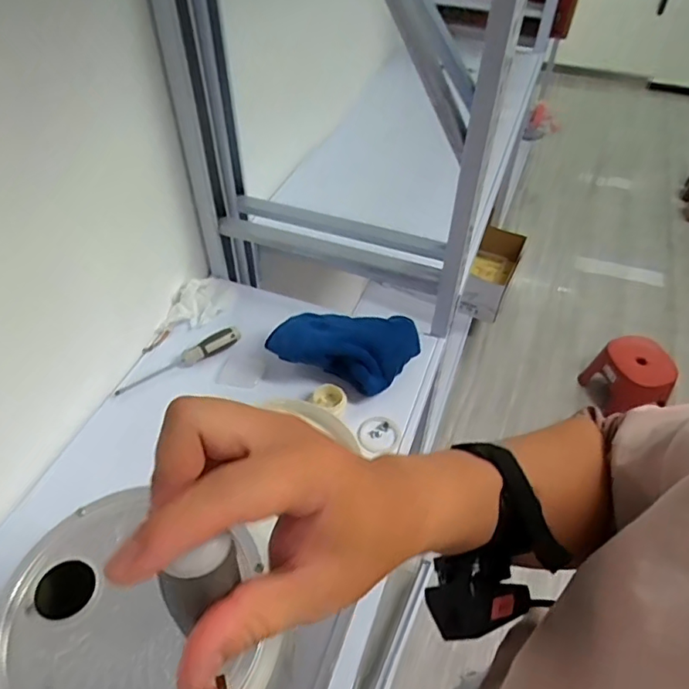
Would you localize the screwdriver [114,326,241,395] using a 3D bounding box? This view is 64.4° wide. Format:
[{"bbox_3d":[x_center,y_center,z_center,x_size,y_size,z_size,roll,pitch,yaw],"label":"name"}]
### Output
[{"bbox_3d":[-0.232,0.023,0.770,0.182,0.025,0.029,-28,54,-24],"label":"screwdriver"}]

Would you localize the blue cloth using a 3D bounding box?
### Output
[{"bbox_3d":[0.004,0.000,0.755,0.188,0.076,0.113,15,49,12],"label":"blue cloth"}]

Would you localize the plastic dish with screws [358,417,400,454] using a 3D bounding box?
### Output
[{"bbox_3d":[0.045,0.117,0.706,0.053,0.016,0.048,3,48,1],"label":"plastic dish with screws"}]

